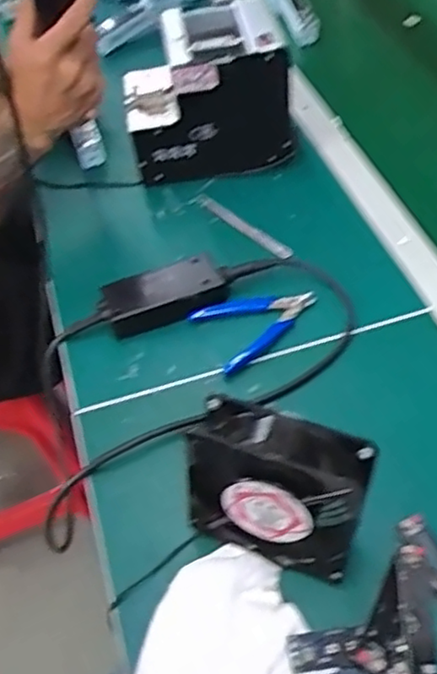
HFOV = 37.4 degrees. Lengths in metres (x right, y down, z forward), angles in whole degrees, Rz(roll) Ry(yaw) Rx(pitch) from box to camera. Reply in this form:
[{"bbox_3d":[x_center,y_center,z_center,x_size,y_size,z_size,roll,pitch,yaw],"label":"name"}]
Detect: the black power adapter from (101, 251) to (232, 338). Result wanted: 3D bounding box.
[{"bbox_3d":[-0.053,-0.042,0.633,0.119,0.033,0.058,-18,52,-8],"label":"black power adapter"}]

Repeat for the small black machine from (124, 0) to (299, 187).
[{"bbox_3d":[-0.018,-0.281,0.747,0.183,0.145,0.131,-14,52,-5],"label":"small black machine"}]

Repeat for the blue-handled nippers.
[{"bbox_3d":[0.041,-0.017,0.617,0.116,0.007,0.079,-26,54,-14],"label":"blue-handled nippers"}]

